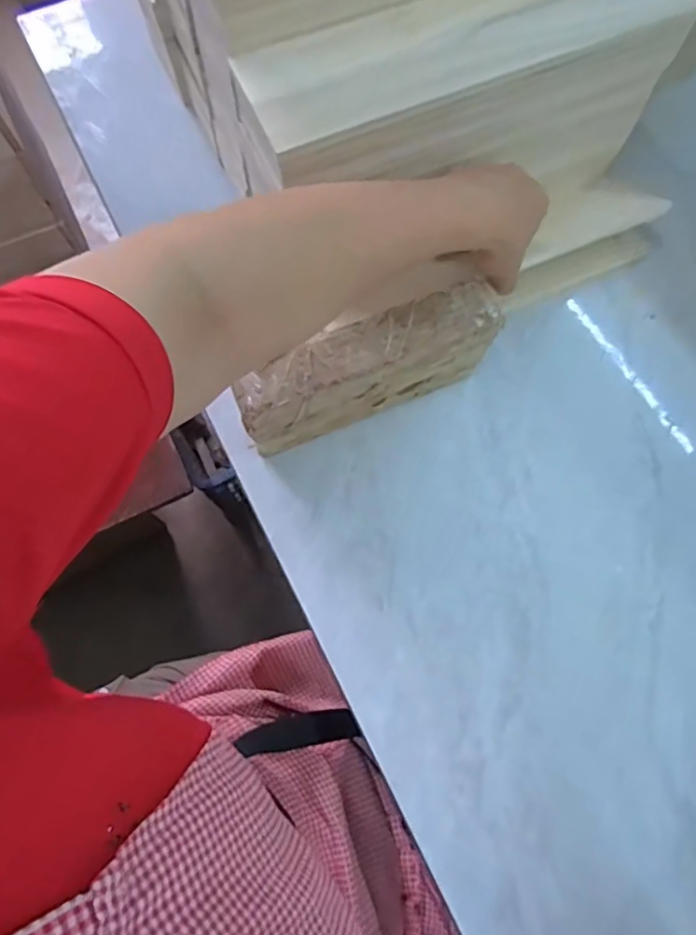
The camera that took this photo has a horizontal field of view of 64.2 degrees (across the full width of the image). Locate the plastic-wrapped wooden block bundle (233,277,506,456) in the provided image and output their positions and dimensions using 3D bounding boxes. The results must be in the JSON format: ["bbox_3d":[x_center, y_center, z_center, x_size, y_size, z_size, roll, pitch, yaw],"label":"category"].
[{"bbox_3d":[0.016,-0.077,0.451,0.207,0.097,0.042,-22,75,-6],"label":"plastic-wrapped wooden block bundle"}]

